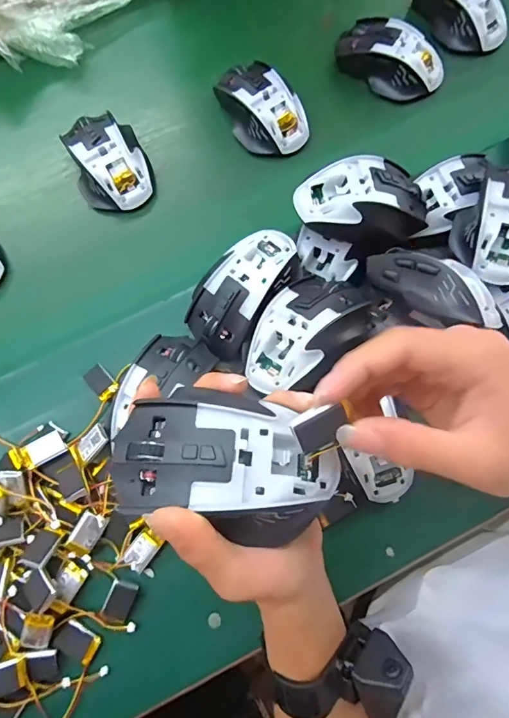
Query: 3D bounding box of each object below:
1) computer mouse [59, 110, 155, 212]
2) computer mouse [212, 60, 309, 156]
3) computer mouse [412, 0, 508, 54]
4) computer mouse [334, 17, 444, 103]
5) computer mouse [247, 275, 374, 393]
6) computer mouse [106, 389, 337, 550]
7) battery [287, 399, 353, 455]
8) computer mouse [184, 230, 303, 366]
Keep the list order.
[{"bbox_3d":[-0.148,-0.201,0.451,0.073,0.041,0.104,-27,73,-4],"label":"computer mouse"},{"bbox_3d":[0.008,-0.259,0.461,0.066,0.043,0.107,-39,75,-8],"label":"computer mouse"},{"bbox_3d":[0.229,-0.389,0.488,0.054,0.039,0.108,-30,74,-5],"label":"computer mouse"},{"bbox_3d":[0.147,-0.324,0.474,0.111,0.040,0.059,32,78,12],"label":"computer mouse"},{"bbox_3d":[0.041,-0.023,0.345,0.119,0.036,0.071,-43,75,-9],"label":"computer mouse"},{"bbox_3d":[-0.014,0.051,0.224,0.114,0.031,0.065,12,75,5],"label":"computer mouse"},{"bbox_3d":[0.032,0.031,0.207,0.030,0.006,0.019,-25,104,-11],"label":"battery"},{"bbox_3d":[-0.009,-0.060,0.381,0.065,0.039,0.110,36,79,13],"label":"computer mouse"}]

